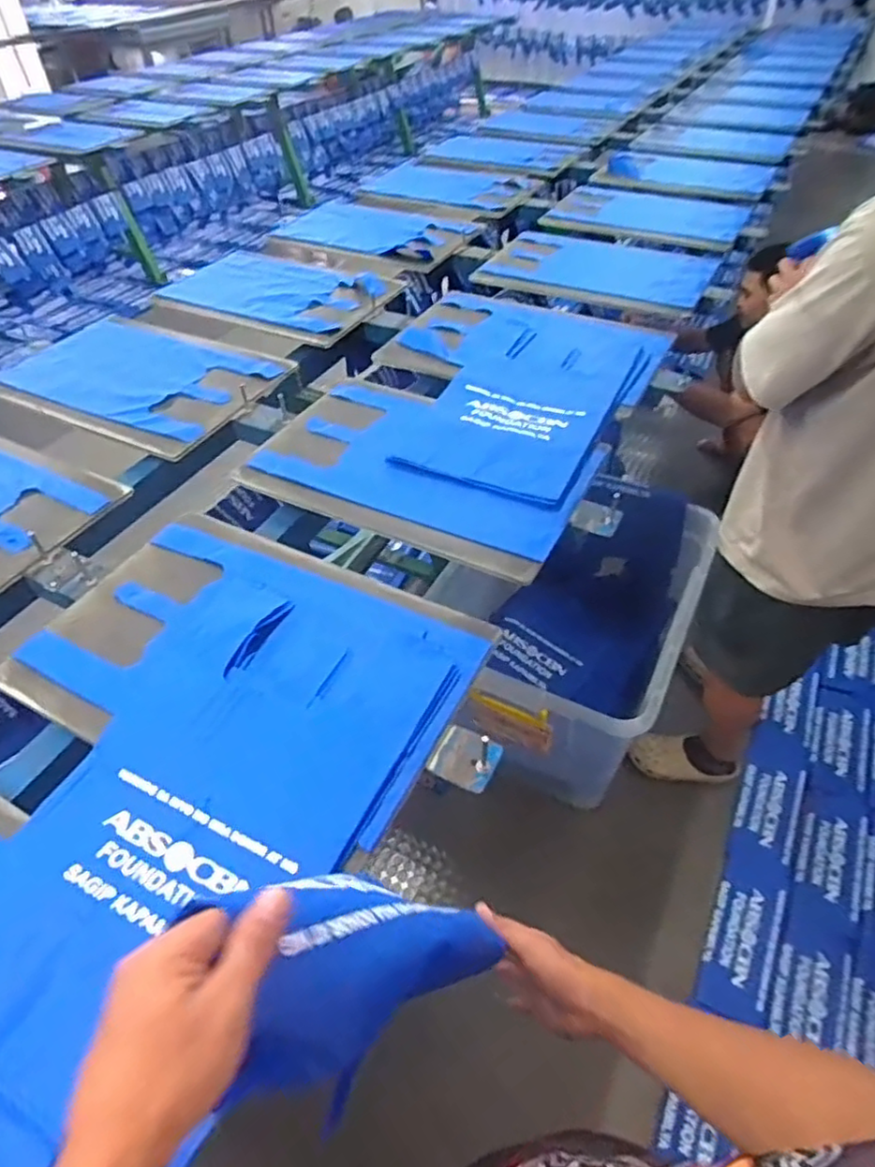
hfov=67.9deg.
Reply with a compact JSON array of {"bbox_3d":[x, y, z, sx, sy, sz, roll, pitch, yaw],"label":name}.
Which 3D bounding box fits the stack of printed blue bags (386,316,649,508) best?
[{"bbox_3d":[0.183,-0.390,1.332,0.363,0.045,0.592,18,49,19],"label":"stack of printed blue bags"}]

